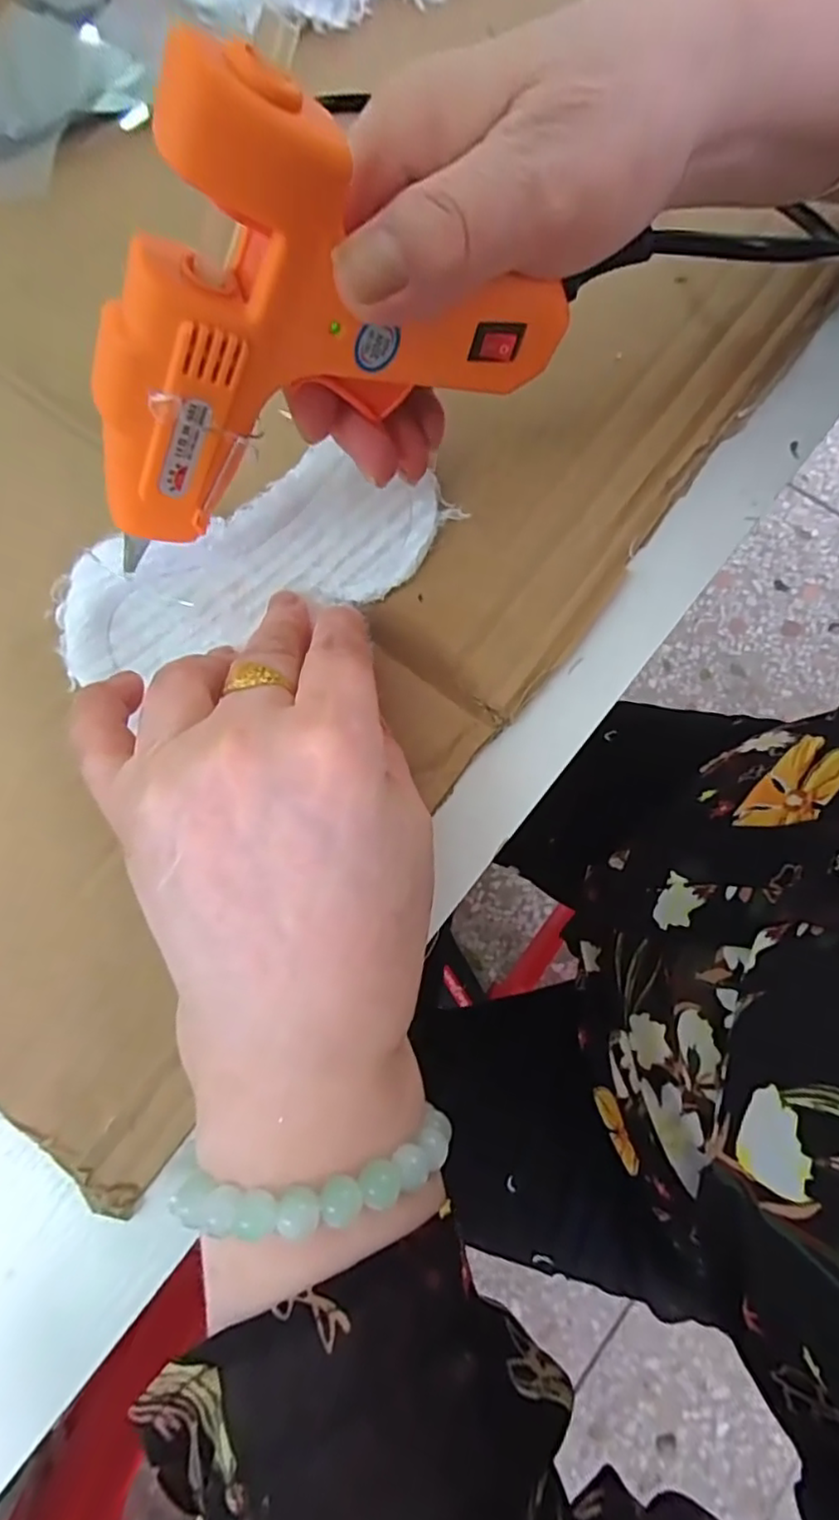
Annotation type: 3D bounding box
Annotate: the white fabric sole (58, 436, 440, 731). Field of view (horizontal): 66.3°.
[{"bbox_3d":[-0.060,-0.072,0.229,0.136,0.009,0.057,-22,78,-6],"label":"white fabric sole"}]

